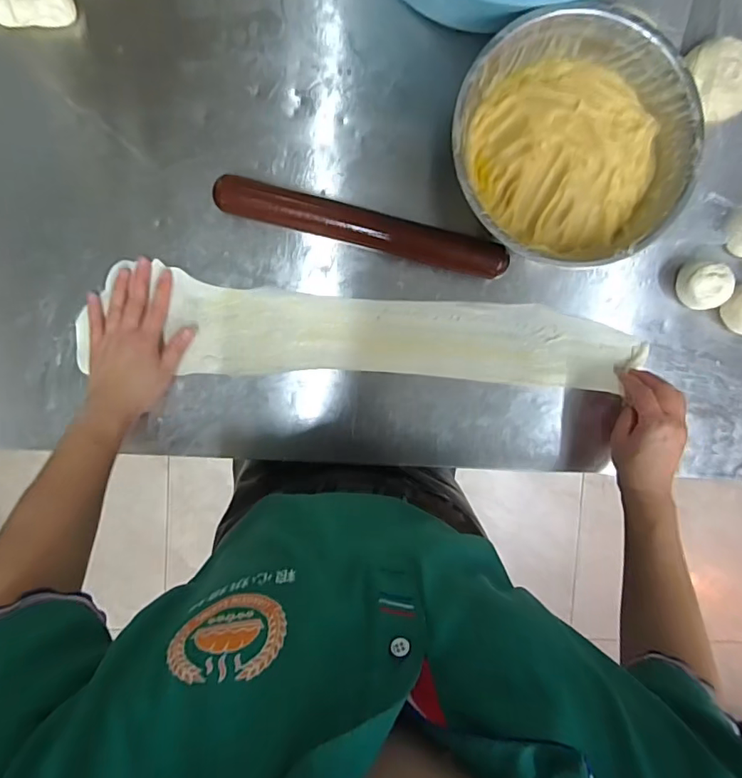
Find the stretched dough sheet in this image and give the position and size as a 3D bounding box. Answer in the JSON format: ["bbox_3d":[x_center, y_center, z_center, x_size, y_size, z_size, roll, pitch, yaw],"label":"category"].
[{"bbox_3d":[0.010,-0.057,0.580,0.592,0.010,0.100,4,96,-3],"label":"stretched dough sheet"}]

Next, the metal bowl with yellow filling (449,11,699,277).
[{"bbox_3d":[0.207,-0.253,0.528,0.240,0.068,0.240,0,94,-3],"label":"metal bowl with yellow filling"}]

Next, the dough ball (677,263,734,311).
[{"bbox_3d":[0.376,-0.116,0.567,0.044,0.036,0.051,-9,95,-3],"label":"dough ball"}]

